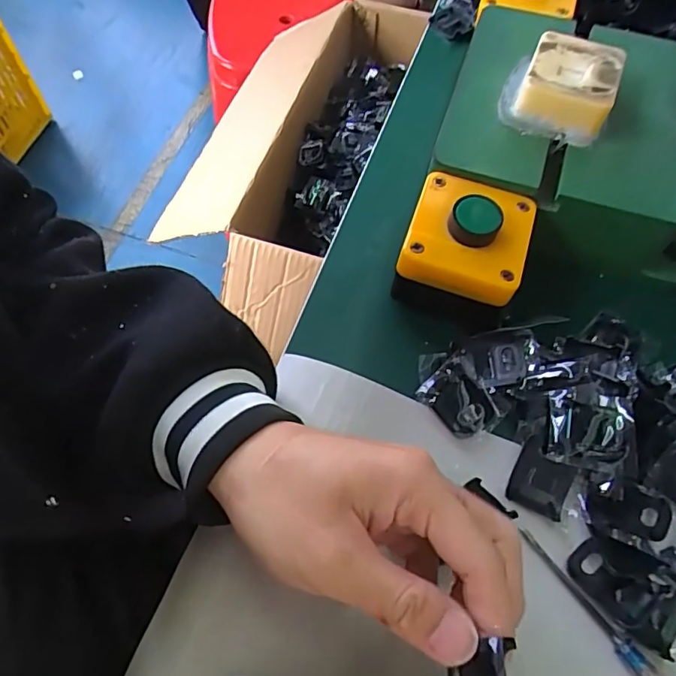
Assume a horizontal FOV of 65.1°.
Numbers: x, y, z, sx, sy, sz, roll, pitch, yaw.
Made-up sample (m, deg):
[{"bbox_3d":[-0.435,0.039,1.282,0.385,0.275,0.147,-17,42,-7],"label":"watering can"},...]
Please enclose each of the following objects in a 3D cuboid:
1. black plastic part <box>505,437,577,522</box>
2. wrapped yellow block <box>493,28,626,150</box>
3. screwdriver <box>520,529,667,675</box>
[{"bbox_3d":[0.109,0.076,0.284,0.028,0.004,0.035,22,82,17],"label":"black plastic part"},{"bbox_3d":[0.136,-0.155,0.326,0.061,0.029,0.059,19,65,9],"label":"wrapped yellow block"},{"bbox_3d":[0.132,0.142,0.255,0.011,0.009,0.113,-36,69,-17],"label":"screwdriver"}]

